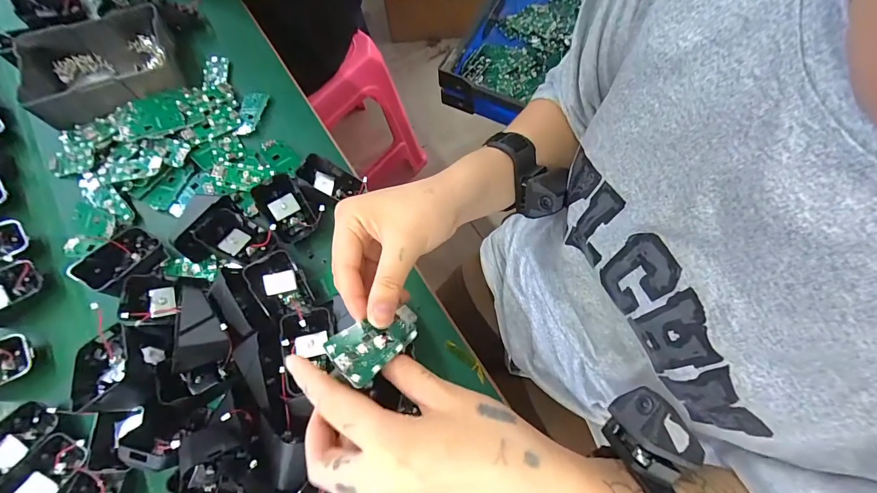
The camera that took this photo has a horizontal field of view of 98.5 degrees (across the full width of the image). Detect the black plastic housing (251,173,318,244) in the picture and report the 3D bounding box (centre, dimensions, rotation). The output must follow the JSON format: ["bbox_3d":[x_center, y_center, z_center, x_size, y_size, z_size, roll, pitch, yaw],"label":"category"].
[{"bbox_3d":[-0.158,-0.039,0.393,0.043,0.025,0.067,-31,94,8],"label":"black plastic housing"}]

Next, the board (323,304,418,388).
[{"bbox_3d":[-0.036,0.057,0.229,0.062,0.008,0.032,-21,65,-47],"label":"board"}]

